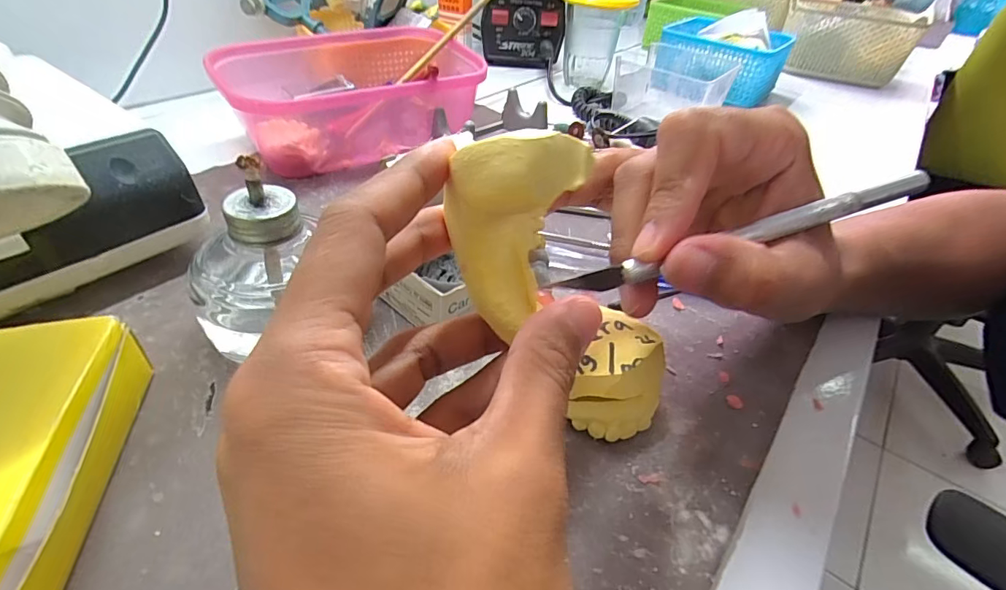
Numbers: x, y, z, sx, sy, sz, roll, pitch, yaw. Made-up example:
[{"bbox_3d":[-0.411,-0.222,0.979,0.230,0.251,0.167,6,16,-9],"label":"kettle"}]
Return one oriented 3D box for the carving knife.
[{"bbox_3d":[0.082,-0.020,0.160,0.140,0.007,0.005,-17,44,-7],"label":"carving knife"}]

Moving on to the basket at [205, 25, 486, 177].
[{"bbox_3d":[-0.111,-0.158,0.384,0.201,0.069,0.121,-23,48,-30],"label":"basket"}]

